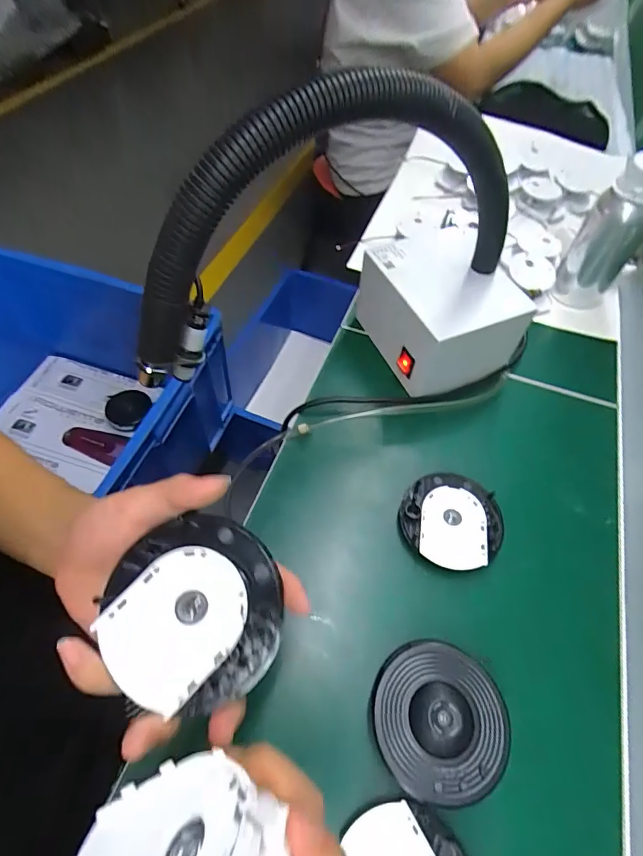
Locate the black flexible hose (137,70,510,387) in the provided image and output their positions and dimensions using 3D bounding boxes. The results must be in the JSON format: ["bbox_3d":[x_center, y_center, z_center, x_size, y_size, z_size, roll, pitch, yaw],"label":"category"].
[{"bbox_3d":[0.017,-0.170,0.345,0.368,0.169,0.051,-26,63,-19],"label":"black flexible hose"}]

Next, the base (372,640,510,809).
[{"bbox_3d":[0.085,0.210,0.317,0.092,0.029,0.094,2,58,-3],"label":"base"}]

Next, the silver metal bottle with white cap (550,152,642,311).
[{"bbox_3d":[0.364,-0.242,0.551,0.076,0.174,0.055,36,62,17],"label":"silver metal bottle with white cap"}]

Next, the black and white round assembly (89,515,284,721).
[{"bbox_3d":[-0.069,0.096,0.232,0.088,0.020,0.091,2,58,-3],"label":"black and white round assembly"}]

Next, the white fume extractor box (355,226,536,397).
[{"bbox_3d":[0.130,-0.145,0.501,0.127,0.102,0.165,-20,62,-17],"label":"white fume extractor box"}]

